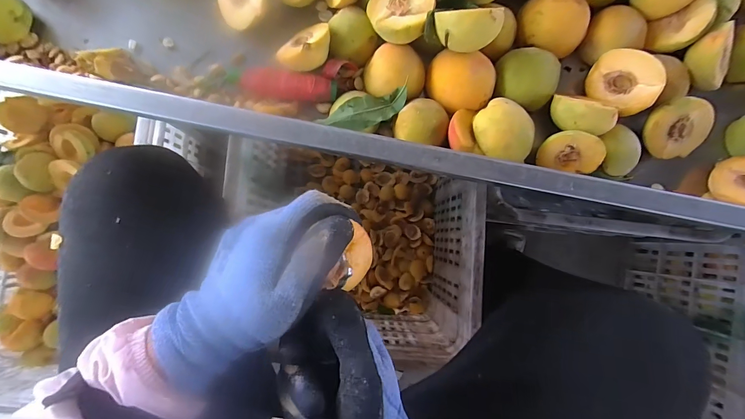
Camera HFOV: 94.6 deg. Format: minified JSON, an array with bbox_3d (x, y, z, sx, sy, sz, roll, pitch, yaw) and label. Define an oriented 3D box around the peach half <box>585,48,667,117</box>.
[{"bbox_3d":[0.253,-0.128,0.343,0.064,0.033,0.050,45,127,25],"label":"peach half"}]

